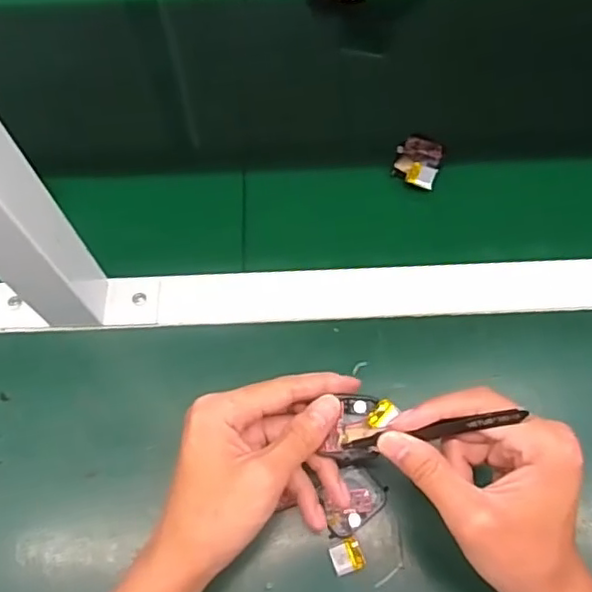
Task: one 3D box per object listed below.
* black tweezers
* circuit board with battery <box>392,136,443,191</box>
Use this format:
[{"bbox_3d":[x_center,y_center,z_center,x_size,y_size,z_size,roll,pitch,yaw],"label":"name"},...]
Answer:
[{"bbox_3d":[0.073,0.075,0.340,0.100,0.007,0.006,-17,62,25],"label":"black tweezers"},{"bbox_3d":[0.101,-0.109,0.513,0.036,0.015,0.045,13,66,7],"label":"circuit board with battery"}]

